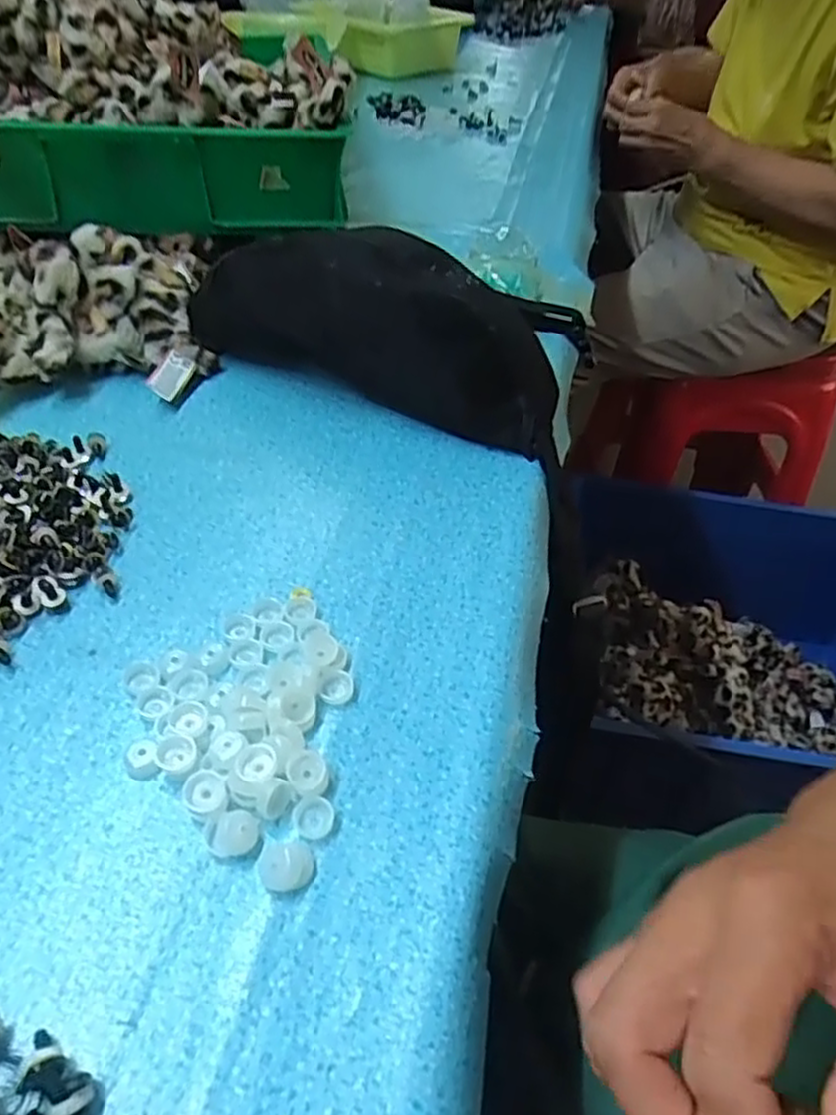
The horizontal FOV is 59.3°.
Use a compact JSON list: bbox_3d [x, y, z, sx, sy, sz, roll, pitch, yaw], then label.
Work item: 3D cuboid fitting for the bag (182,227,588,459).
[{"bbox_3d":[-0.023,-0.167,0.514,0.274,0.098,0.096,18,46,14],"label":"bag"}]

